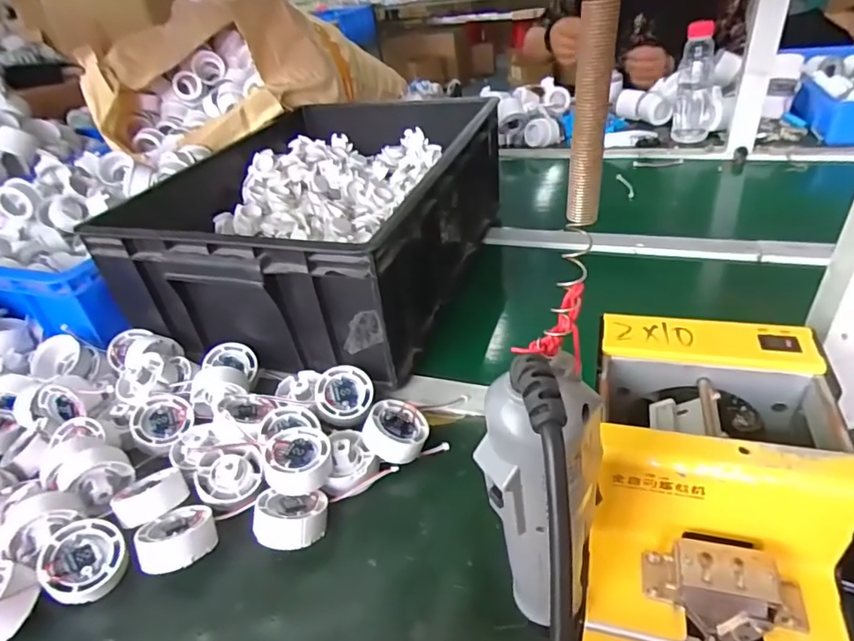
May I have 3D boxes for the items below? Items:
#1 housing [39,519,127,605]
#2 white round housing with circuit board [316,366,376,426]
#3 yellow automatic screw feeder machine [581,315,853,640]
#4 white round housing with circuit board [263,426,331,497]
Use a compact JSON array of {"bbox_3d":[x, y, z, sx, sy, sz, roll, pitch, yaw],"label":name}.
[{"bbox_3d":[-0.258,0.182,0.402,0.057,0.026,0.052,12,54,-18],"label":"housing"},{"bbox_3d":[-0.080,0.076,0.519,0.058,0.030,0.058,4,63,-9],"label":"white round housing with circuit board"},{"bbox_3d":[0.162,0.112,0.318,0.118,0.150,0.172,4,38,16],"label":"yellow automatic screw feeder machine"},{"bbox_3d":[-0.106,0.115,0.441,0.052,0.024,0.056,3,36,-2],"label":"white round housing with circuit board"}]

